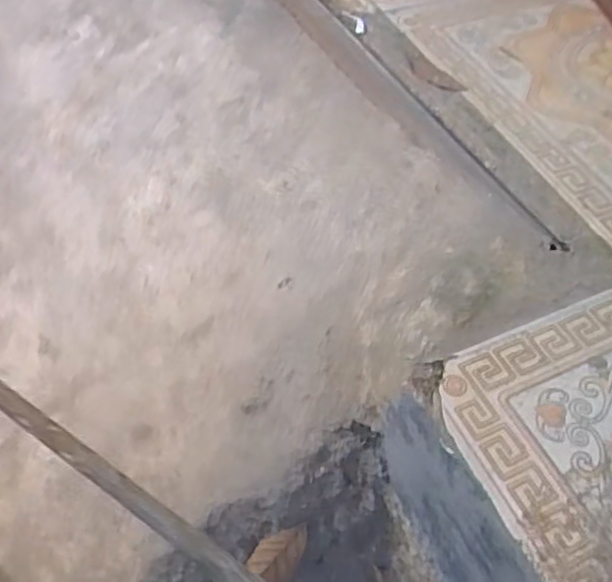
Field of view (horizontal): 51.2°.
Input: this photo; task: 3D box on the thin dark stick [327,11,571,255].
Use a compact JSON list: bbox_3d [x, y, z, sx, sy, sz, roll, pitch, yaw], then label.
[{"bbox_3d":[0.113,-0.168,0.598,0.012,0.012,0.385,-20,56,-16],"label":"thin dark stick"}]

